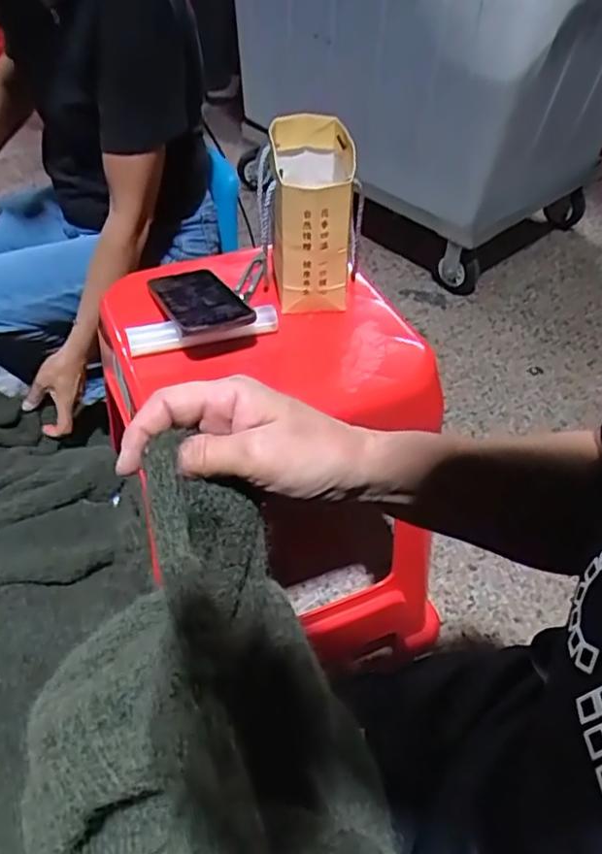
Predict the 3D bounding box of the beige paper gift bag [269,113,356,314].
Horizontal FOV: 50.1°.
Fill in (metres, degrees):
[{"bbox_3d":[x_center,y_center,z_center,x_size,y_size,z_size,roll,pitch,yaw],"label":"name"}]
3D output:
[{"bbox_3d":[0.010,-0.236,0.709,0.088,0.141,0.175,-2,46,-4],"label":"beige paper gift bag"}]

